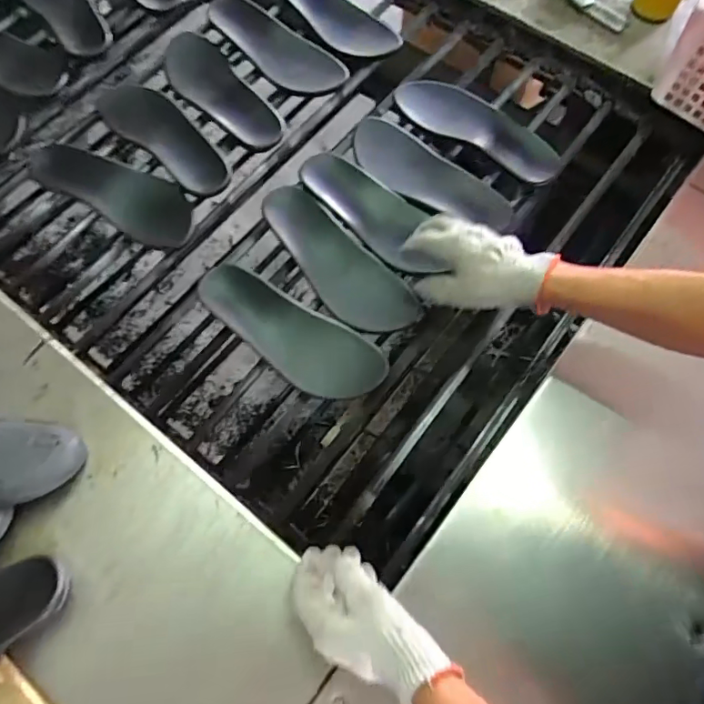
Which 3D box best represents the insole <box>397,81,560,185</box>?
[{"bbox_3d":[0.180,-0.321,0.741,0.240,0.017,0.094,27,71,10],"label":"insole"}]

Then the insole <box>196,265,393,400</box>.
[{"bbox_3d":[-0.078,-0.025,0.618,0.237,0.048,0.092,26,70,9],"label":"insole"}]

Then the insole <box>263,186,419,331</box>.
[{"bbox_3d":[-0.022,-0.113,0.658,0.086,0.016,0.237,-43,75,-16],"label":"insole"}]

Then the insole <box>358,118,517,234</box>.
[{"bbox_3d":[0.107,-0.234,0.701,0.224,0.039,0.091,30,71,10],"label":"insole"}]

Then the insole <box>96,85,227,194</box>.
[{"bbox_3d":[-0.257,-0.303,0.739,0.243,0.023,0.083,38,73,13],"label":"insole"}]

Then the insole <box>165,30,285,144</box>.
[{"bbox_3d":[-0.189,-0.372,0.750,0.088,0.015,0.226,-34,73,-13],"label":"insole"}]

